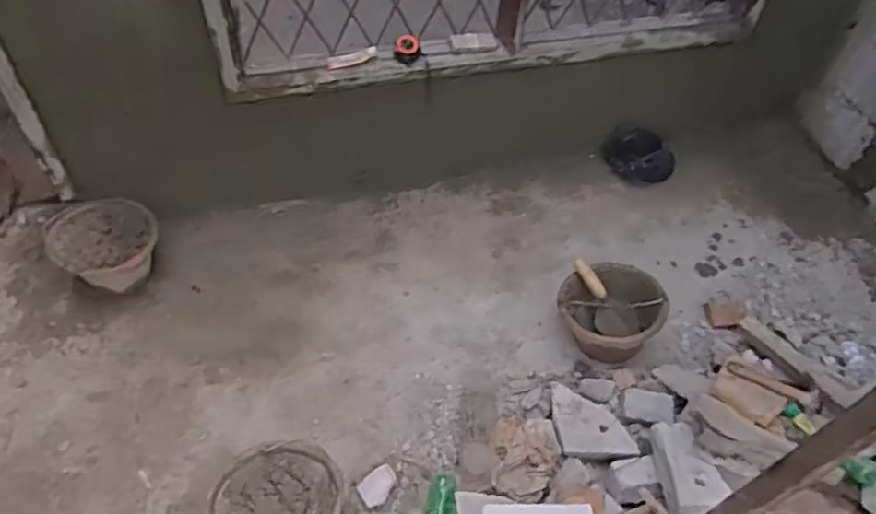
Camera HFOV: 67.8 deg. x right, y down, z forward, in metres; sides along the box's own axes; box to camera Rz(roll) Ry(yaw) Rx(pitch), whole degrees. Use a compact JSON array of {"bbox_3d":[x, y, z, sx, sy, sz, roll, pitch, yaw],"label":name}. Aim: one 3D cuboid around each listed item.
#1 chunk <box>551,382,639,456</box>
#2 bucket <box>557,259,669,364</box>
[{"bbox_3d":[0.353,0.372,1.489,0.178,0.022,0.155,-3,68,14],"label":"chunk"},{"bbox_3d":[0.434,0.129,1.653,0.252,0.152,0.218,30,55,19],"label":"bucket"}]

